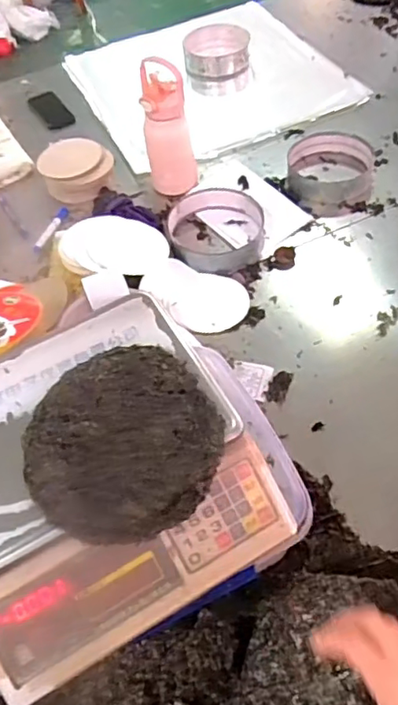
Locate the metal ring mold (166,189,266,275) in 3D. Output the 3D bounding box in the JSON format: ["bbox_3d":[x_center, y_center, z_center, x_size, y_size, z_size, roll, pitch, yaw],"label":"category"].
[{"bbox_3d":[0.035,-0.238,1.125,0.184,0.041,0.196,-2,53,2],"label":"metal ring mold"}]

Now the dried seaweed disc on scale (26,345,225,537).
[{"bbox_3d":[-0.076,0.079,0.559,0.181,0.025,0.194,-2,53,2],"label":"dried seaweed disc on scale"}]

